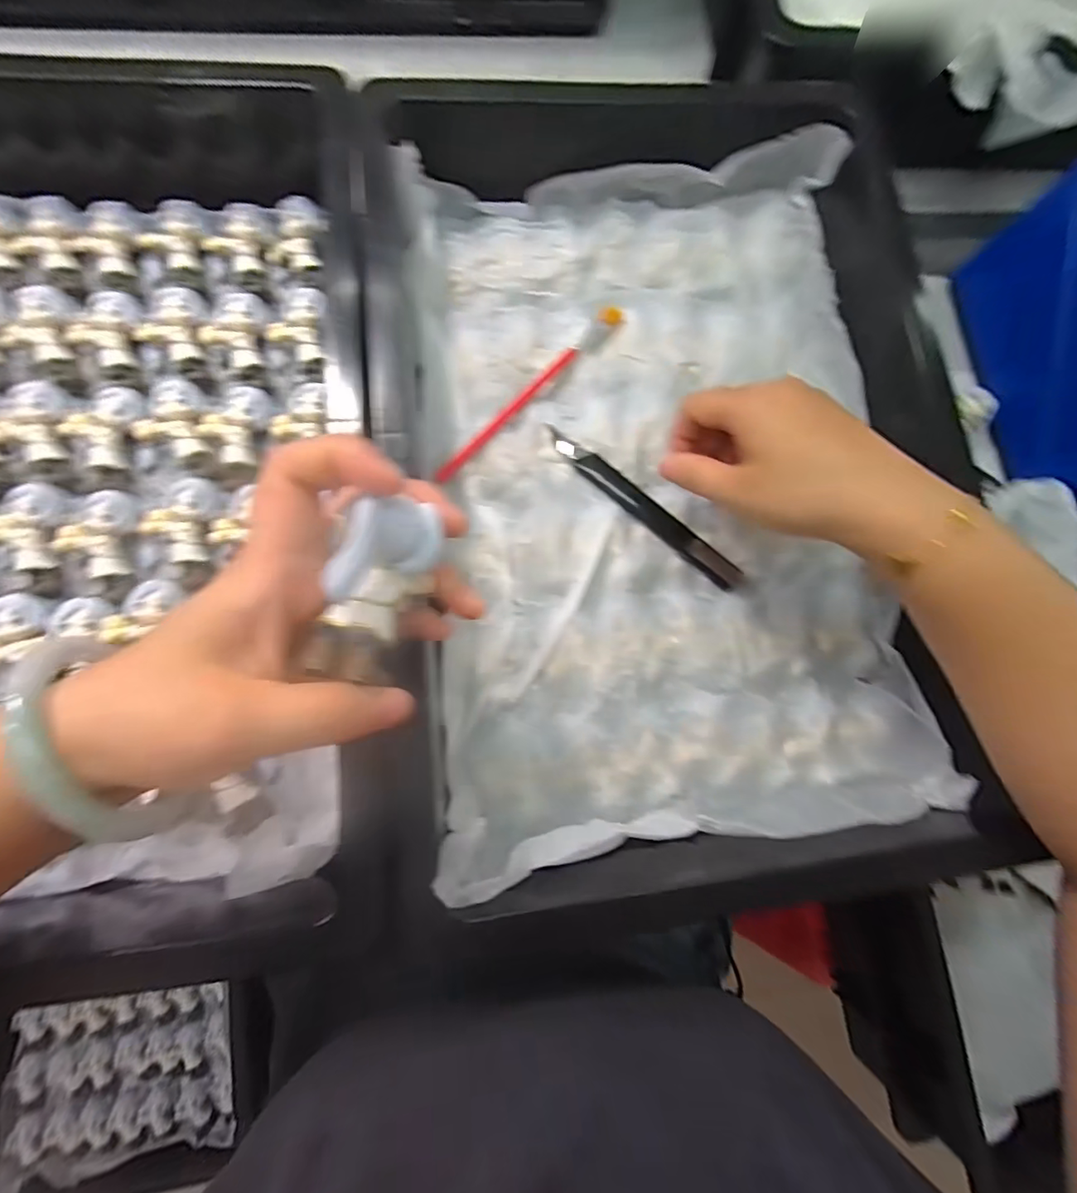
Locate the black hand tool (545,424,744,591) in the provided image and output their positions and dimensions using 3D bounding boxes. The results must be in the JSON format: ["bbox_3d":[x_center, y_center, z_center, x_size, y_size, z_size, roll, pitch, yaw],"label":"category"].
[{"bbox_3d":[0.064,-0.054,0.314,0.144,0.007,0.016,40,78,2],"label":"black hand tool"}]

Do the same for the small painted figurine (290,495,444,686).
[{"bbox_3d":[-0.049,-0.003,0.160,0.023,0.023,0.057,19,85,-3],"label":"small painted figurine"}]

